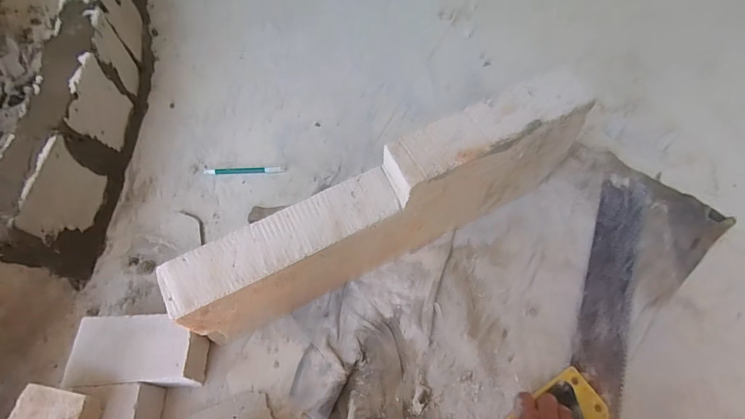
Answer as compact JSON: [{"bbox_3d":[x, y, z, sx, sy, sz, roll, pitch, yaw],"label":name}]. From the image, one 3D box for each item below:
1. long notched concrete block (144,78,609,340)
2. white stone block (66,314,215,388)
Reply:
[{"bbox_3d":[0.017,0.002,0.570,0.572,0.206,0.074,-24,63,-12],"label":"long notched concrete block"},{"bbox_3d":[-0.311,0.194,0.544,0.154,0.066,0.086,-2,60,0],"label":"white stone block"}]

